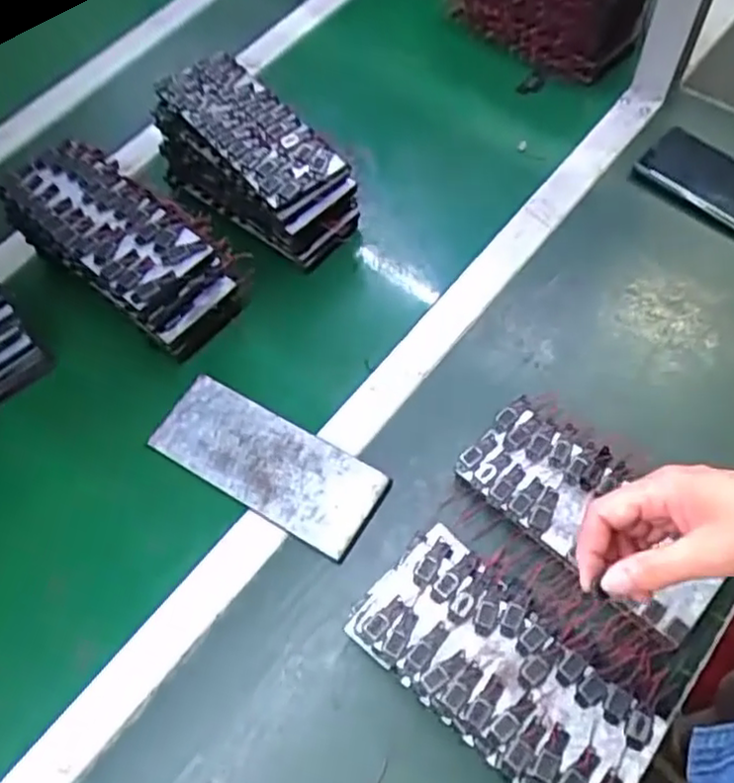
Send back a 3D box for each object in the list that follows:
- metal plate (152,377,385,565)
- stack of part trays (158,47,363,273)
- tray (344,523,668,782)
[{"bbox_3d":[-0.084,0.060,0.599,0.197,0.016,0.080,28,67,16],"label":"metal plate"},{"bbox_3d":[-0.107,-0.220,0.689,0.099,0.093,0.202,-41,68,-17],"label":"stack of part trays"},{"bbox_3d":[0.092,0.196,0.496,0.203,0.045,0.104,40,71,20],"label":"tray"}]

